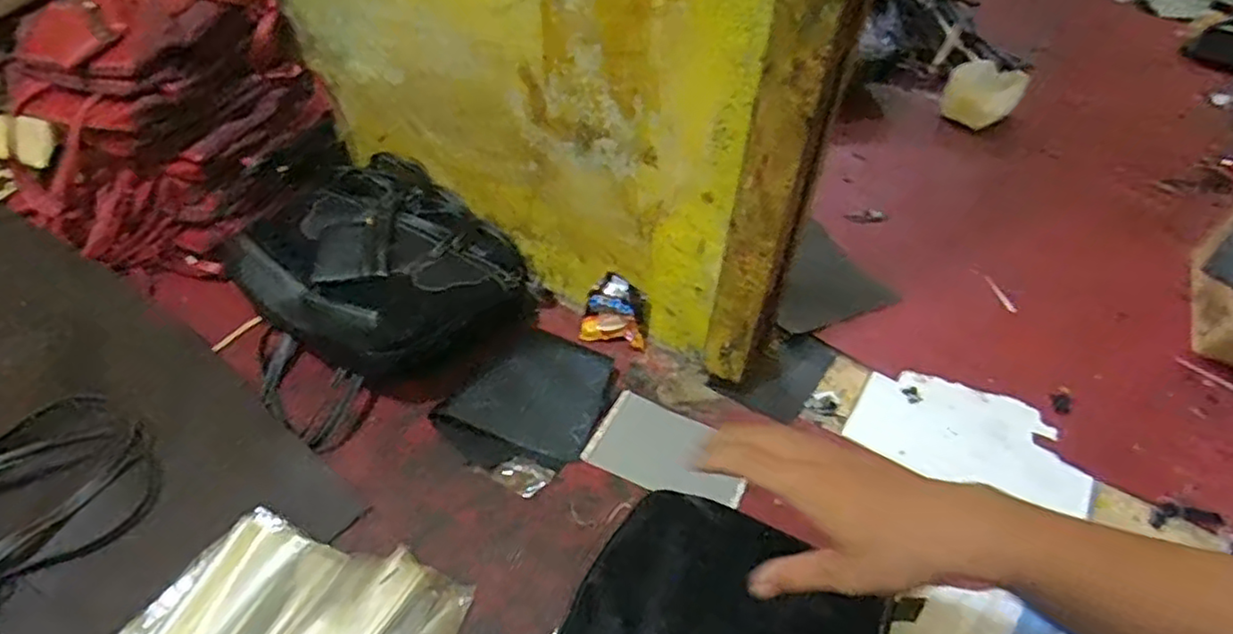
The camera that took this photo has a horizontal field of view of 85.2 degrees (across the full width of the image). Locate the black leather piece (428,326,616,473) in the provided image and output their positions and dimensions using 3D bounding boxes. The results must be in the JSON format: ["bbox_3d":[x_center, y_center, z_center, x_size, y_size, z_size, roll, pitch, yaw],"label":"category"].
[{"bbox_3d":[-0.101,0.107,0.885,0.164,0.048,0.237,29,48,24],"label":"black leather piece"}]

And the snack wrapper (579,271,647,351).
[{"bbox_3d":[0.000,-0.007,0.979,0.100,0.101,0.039,18,44,13],"label":"snack wrapper"}]

